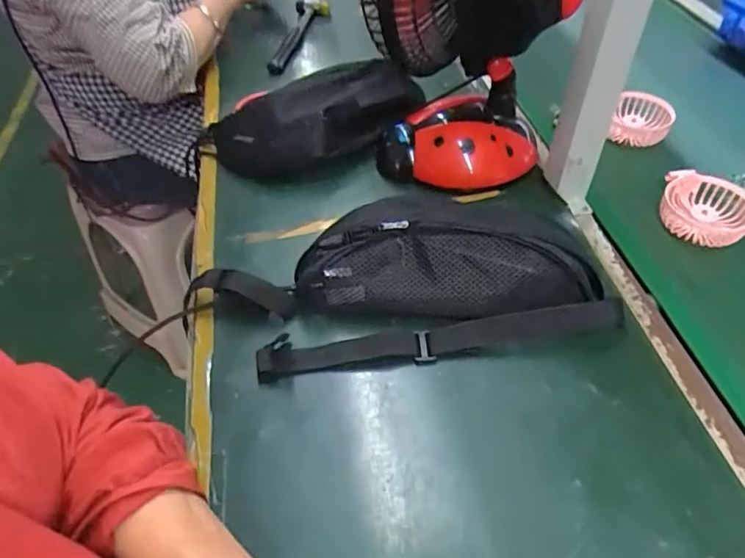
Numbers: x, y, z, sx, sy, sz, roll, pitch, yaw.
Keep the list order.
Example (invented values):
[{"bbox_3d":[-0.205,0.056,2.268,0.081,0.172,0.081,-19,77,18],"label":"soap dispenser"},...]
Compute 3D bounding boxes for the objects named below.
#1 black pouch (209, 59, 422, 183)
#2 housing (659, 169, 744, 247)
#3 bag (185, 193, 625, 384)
[{"bbox_3d":[-0.066,-0.199,0.689,0.281,0.092,0.110,-16,50,-9],"label":"black pouch"},{"bbox_3d":[0.360,-0.073,0.589,0.089,0.036,0.082,22,54,22],"label":"housing"},{"bbox_3d":[0.019,0.001,0.504,0.391,0.075,0.135,-7,49,-1],"label":"bag"}]

